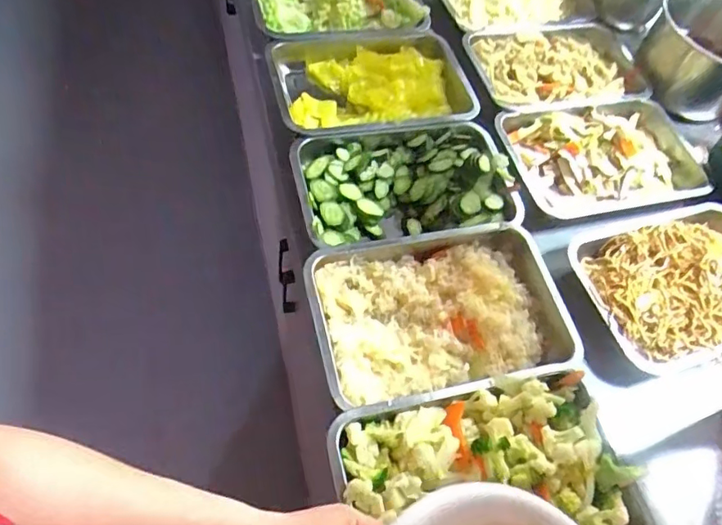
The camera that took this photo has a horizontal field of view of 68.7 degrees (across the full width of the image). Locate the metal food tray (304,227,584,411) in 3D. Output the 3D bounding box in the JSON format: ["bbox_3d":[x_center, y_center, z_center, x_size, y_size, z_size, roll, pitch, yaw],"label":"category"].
[{"bbox_3d":[0.096,0.062,0.648,0.309,0.047,0.201,-7,62,-13],"label":"metal food tray"}]

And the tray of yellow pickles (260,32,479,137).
[{"bbox_3d":[0.014,-0.277,0.846,0.302,0.061,0.214,-9,62,-15],"label":"tray of yellow pickles"}]

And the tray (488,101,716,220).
[{"bbox_3d":[0.371,-0.161,0.810,0.303,0.048,0.193,-8,62,-14],"label":"tray"}]

